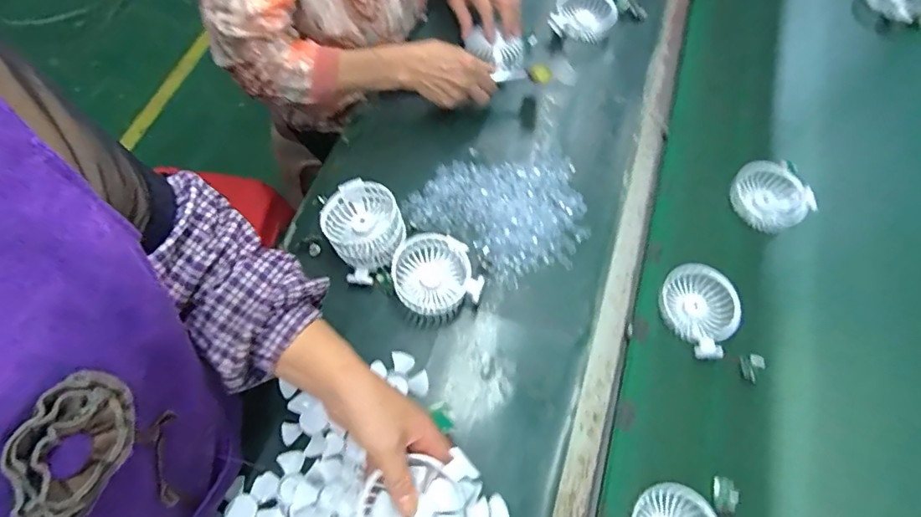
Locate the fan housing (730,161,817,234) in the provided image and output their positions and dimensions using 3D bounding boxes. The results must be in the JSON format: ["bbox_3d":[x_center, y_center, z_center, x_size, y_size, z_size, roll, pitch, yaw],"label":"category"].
[{"bbox_3d":[0.420,-0.084,0.674,0.091,0.039,0.091,1,66,-2],"label":"fan housing"}]

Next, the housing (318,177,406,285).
[{"bbox_3d":[-0.117,-0.035,0.610,0.089,0.061,0.108,-28,70,-14],"label":"housing"}]

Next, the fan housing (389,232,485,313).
[{"bbox_3d":[-0.032,0.021,0.595,0.096,0.047,0.088,1,66,-2],"label":"fan housing"}]

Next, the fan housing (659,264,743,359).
[{"bbox_3d":[0.289,0.060,0.606,0.097,0.029,0.093,40,71,15],"label":"fan housing"}]

